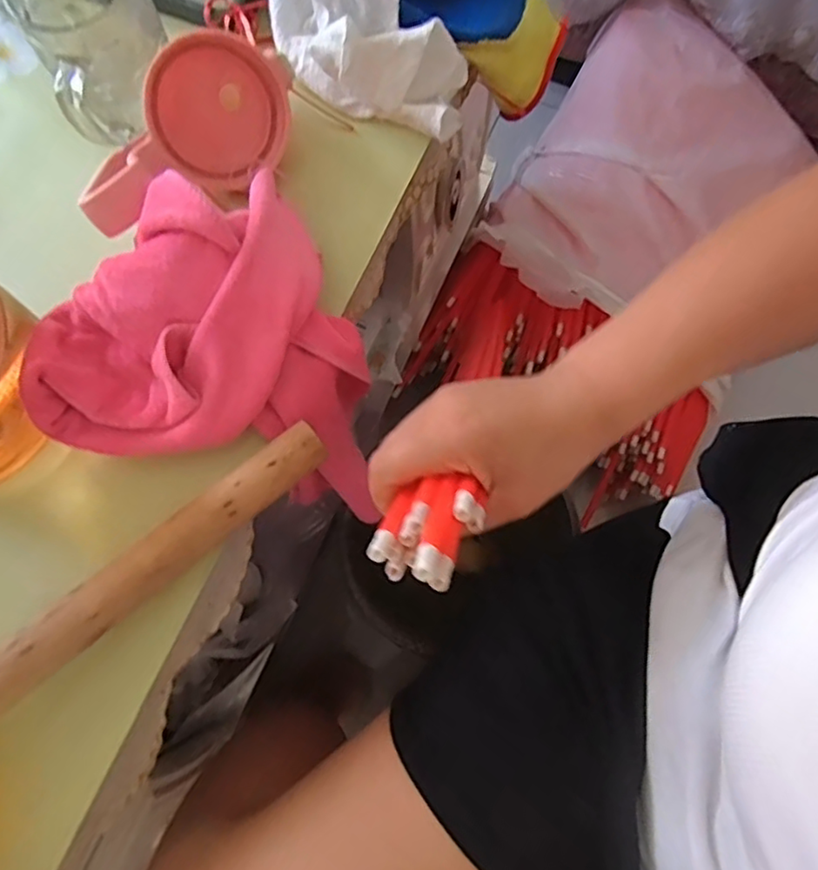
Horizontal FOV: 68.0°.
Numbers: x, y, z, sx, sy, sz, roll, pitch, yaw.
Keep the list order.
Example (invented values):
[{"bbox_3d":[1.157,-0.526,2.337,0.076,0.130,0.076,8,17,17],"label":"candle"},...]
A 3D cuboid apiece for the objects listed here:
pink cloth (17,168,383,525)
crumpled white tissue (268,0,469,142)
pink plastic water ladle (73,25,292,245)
[{"bbox_3d":[-0.112,-0.064,0.372,0.173,0.138,0.171,5,74,3],"label":"pink cloth"},{"bbox_3d":[-0.034,-0.264,0.406,0.158,0.056,0.062,32,77,10],"label":"crumpled white tissue"},{"bbox_3d":[-0.133,-0.172,0.367,0.074,0.083,0.152,22,57,7],"label":"pink plastic water ladle"}]

